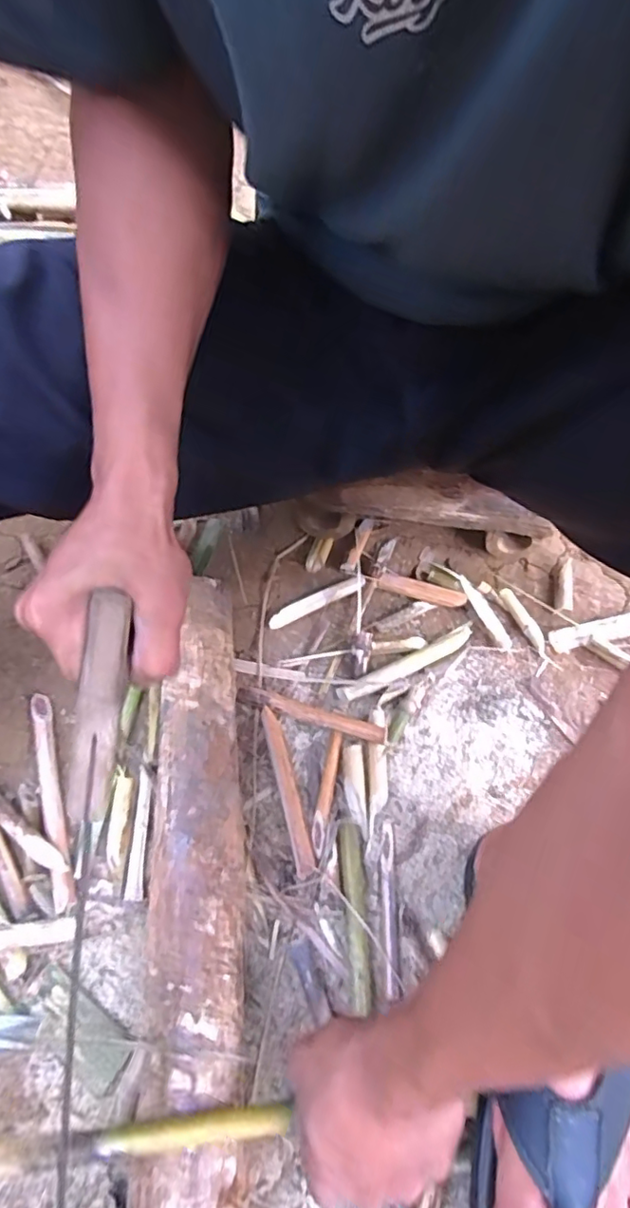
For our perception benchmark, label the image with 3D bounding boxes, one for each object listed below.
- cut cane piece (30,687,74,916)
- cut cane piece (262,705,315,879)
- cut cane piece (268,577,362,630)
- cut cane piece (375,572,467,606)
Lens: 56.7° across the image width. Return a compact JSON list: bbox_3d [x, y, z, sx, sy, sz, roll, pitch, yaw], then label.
[{"bbox_3d":[-0.207,0.146,0.459,0.017,0.017,0.173,-17,61,-11],"label":"cut cane piece"},{"bbox_3d":[-0.022,0.147,0.471,0.016,0.010,0.133,-12,61,-8],"label":"cut cane piece"},{"bbox_3d":[0.001,-0.002,0.566,0.098,0.016,0.014,-23,63,-14],"label":"cut cane piece"},{"bbox_3d":[0.105,-0.014,0.579,0.087,0.004,0.018,15,82,11],"label":"cut cane piece"}]

